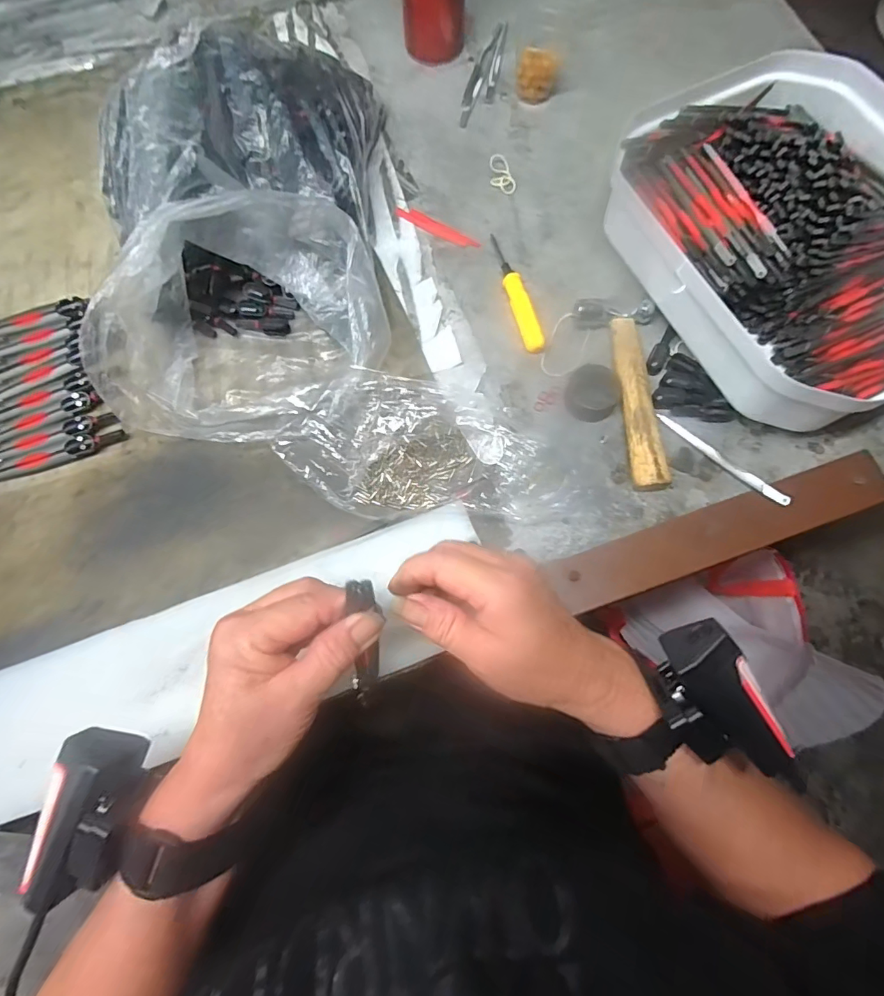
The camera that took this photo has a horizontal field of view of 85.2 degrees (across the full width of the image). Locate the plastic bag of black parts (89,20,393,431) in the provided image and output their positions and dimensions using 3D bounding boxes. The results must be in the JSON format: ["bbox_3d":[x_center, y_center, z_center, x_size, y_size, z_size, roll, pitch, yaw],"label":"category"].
[{"bbox_3d":[-0.154,-0.198,0.362,0.210,0.099,0.300,-4,75,1],"label":"plastic bag of black parts"}]

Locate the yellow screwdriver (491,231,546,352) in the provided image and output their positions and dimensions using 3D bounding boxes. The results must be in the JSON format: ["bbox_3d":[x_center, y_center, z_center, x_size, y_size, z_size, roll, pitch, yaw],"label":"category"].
[{"bbox_3d":[0.061,-0.171,0.398,0.017,0.010,0.116,-15,75,-2],"label":"yellow screwdriver"}]

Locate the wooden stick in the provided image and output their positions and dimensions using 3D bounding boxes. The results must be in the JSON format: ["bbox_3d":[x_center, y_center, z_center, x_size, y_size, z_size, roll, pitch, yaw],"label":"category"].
[{"bbox_3d":[0.144,-0.073,0.359,0.024,0.019,0.136,-6,75,0],"label":"wooden stick"}]

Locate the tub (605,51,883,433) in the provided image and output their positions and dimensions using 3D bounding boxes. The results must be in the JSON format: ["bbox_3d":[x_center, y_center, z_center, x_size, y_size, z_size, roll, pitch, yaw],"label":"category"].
[{"bbox_3d":[0.264,-0.193,0.361,0.221,0.074,0.275,-28,76,-5],"label":"tub"}]

